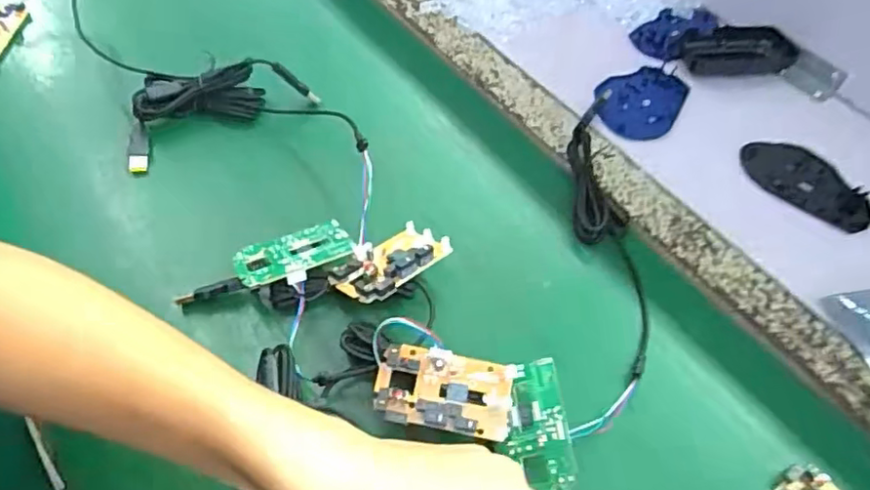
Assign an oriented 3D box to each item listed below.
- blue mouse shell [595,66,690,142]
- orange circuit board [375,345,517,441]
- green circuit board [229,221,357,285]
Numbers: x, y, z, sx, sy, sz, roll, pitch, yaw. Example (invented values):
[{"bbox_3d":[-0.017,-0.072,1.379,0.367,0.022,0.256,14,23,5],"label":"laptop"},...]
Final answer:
[{"bbox_3d":[0.187,-0.134,0.561,0.069,0.020,0.109,29,60,16],"label":"blue mouse shell"},{"bbox_3d":[0.006,0.085,0.360,0.079,0.014,0.045,9,57,3],"label":"orange circuit board"},{"bbox_3d":[-0.095,0.006,0.417,0.078,0.006,0.040,-21,41,-24],"label":"green circuit board"}]

